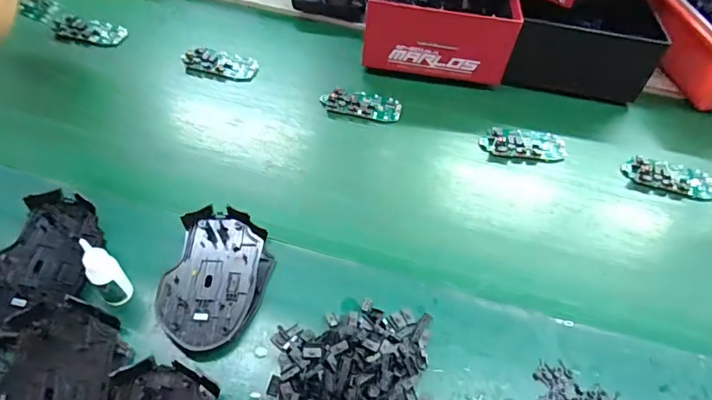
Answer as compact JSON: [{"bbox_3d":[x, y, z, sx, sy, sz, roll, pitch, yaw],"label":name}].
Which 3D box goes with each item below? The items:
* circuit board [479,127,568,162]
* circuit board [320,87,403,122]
[{"bbox_3d":[0.198,-0.067,0.546,0.098,0.012,0.047,3,49,-3],"label":"circuit board"},{"bbox_3d":[0.007,-0.119,0.568,0.097,0.014,0.048,10,49,3],"label":"circuit board"}]

